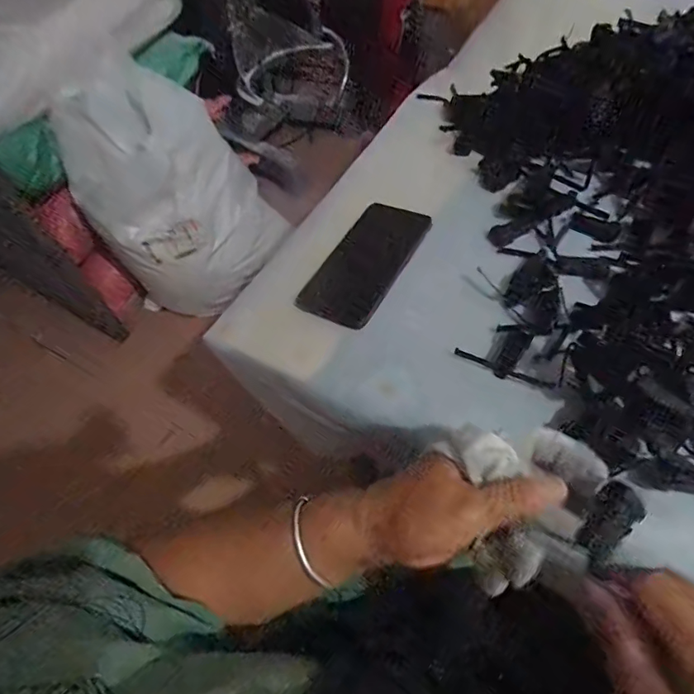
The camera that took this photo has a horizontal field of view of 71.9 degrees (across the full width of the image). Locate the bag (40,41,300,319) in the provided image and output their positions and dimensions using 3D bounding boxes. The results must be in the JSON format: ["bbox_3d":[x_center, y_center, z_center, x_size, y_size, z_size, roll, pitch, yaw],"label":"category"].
[{"bbox_3d":[-0.382,-0.332,1.089,0.251,0.444,0.353,23,62,21],"label":"bag"}]

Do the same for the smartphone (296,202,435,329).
[{"bbox_3d":[0.021,-0.091,0.508,0.078,0.011,0.173,23,61,21],"label":"smartphone"}]

